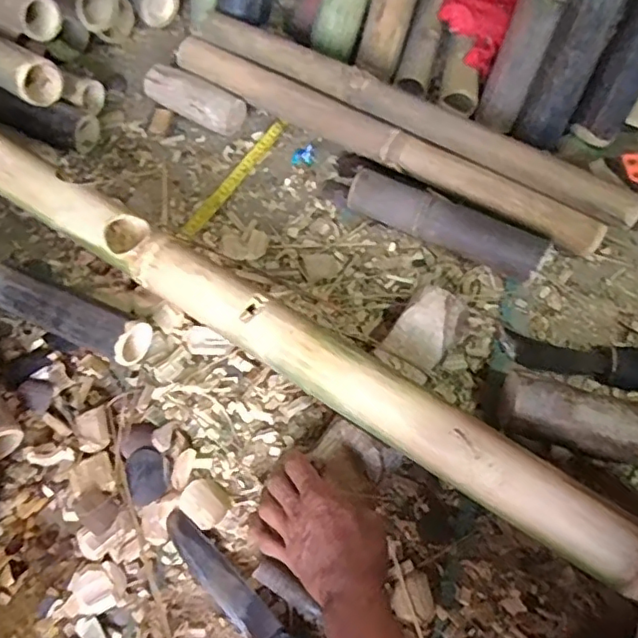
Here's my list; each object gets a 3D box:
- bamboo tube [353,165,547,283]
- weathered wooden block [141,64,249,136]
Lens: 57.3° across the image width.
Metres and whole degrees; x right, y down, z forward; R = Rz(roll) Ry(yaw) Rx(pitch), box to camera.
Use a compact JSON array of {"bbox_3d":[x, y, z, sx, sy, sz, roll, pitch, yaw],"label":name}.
[{"bbox_3d":[0.161,-0.121,0.756,0.257,0.060,0.056,23,64,14],"label":"bamboo tube"},{"bbox_3d":[-0.188,-0.334,0.894,0.163,0.066,0.056,28,65,16],"label":"weathered wooden block"}]

